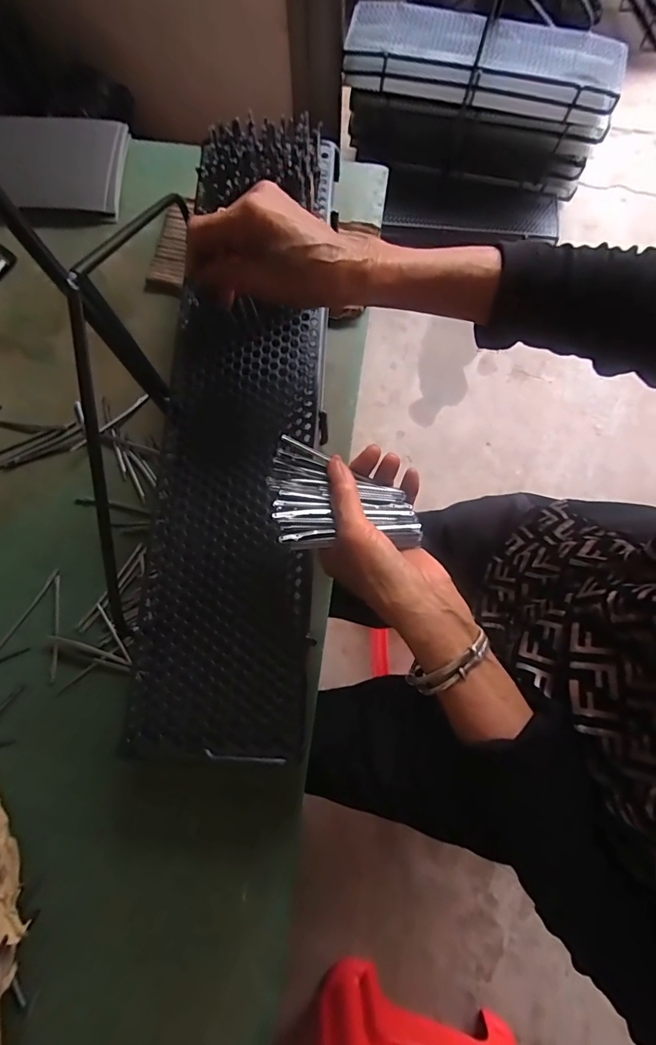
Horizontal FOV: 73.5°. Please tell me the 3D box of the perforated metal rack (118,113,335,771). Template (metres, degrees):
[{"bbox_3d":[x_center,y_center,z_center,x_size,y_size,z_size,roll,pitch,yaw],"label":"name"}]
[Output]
[{"bbox_3d":[-0.073,-0.095,0.394,0.140,0.045,0.569,4,80,1],"label":"perforated metal rack"}]

